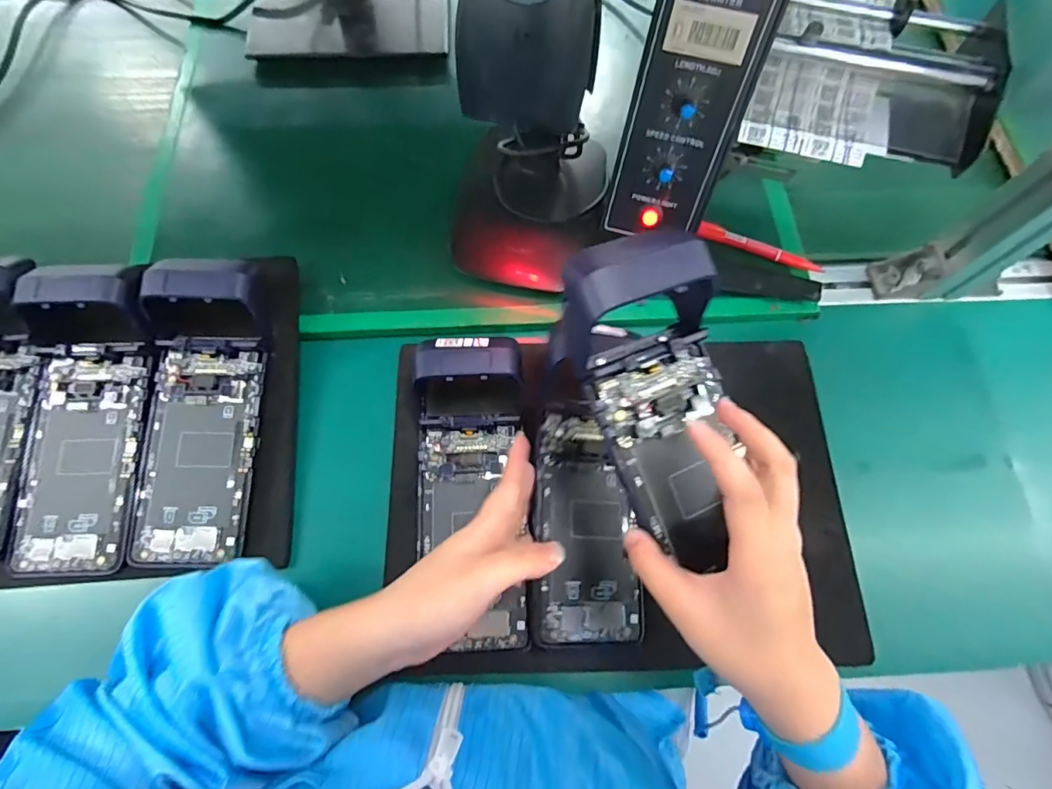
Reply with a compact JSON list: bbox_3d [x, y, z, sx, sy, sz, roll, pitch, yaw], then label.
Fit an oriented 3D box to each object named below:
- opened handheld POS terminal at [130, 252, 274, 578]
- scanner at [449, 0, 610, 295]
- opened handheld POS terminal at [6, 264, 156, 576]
[{"bbox_3d":[-0.243,0.012,0.373,0.082,0.050,0.223,0,83,-1],"label":"opened handheld POS terminal"},{"bbox_3d":[0.005,-0.190,0.344,0.115,0.239,0.134,5,69,1],"label":"scanner"},{"bbox_3d":[-0.328,0.018,0.374,0.093,0.062,0.223,-4,81,-2],"label":"opened handheld POS terminal"}]

